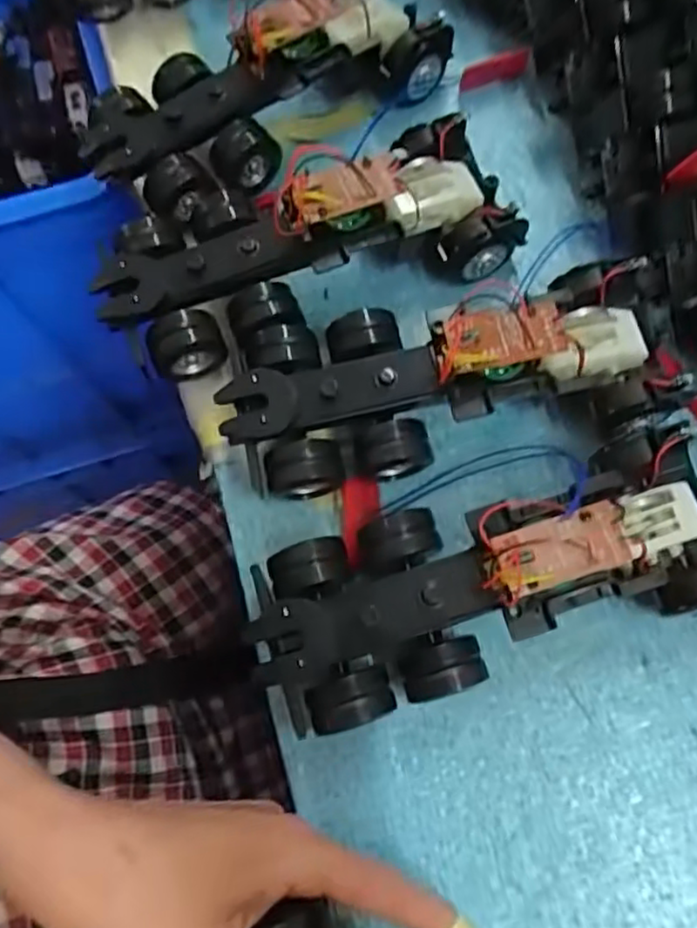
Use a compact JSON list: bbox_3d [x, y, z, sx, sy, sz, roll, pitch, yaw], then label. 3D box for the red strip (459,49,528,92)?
[{"bbox_3d":[0.081,-0.218,0.374,0.038,0.016,0.005,-17,71,-4],"label":"red strip"}]

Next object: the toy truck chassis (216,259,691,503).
[{"bbox_3d":[0.040,-0.047,0.287,0.189,0.044,0.090,-10,70,-2],"label":"toy truck chassis"}]

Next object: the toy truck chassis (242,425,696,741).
[{"bbox_3d":[0.055,0.043,0.264,0.187,0.057,0.072,-17,71,-4],"label":"toy truck chassis"}]

